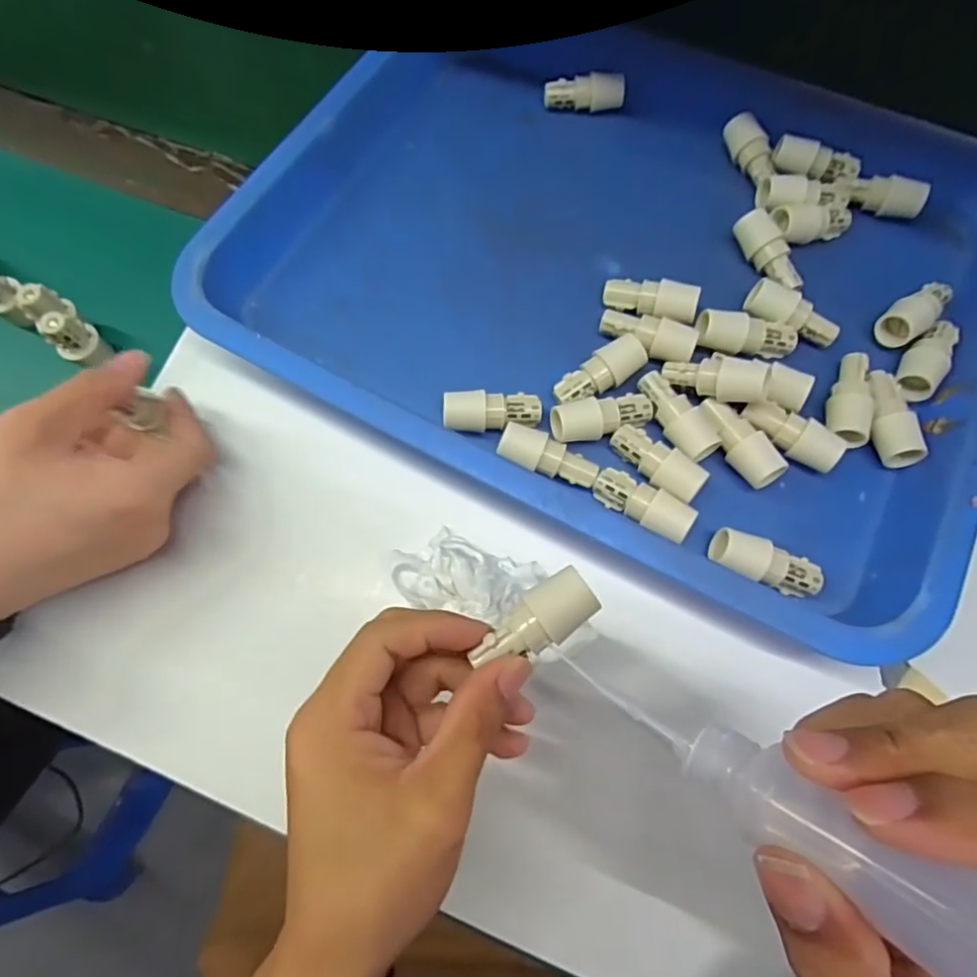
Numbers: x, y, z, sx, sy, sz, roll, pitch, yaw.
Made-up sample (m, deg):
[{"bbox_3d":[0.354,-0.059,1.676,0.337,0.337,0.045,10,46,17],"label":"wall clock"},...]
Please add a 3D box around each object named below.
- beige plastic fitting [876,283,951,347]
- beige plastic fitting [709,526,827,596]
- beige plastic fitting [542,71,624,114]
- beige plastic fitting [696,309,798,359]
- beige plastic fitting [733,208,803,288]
[{"bbox_3d":[0.253,-0.104,0.350,0.054,0.017,0.023,-35,75,-11],"label":"beige plastic fitting"},{"bbox_3d":[0.140,0.039,0.301,0.056,0.024,0.021,16,72,6],"label":"beige plastic fitting"},{"bbox_3d":[0.067,-0.279,0.415,0.054,0.017,0.018,-3,71,-1],"label":"beige plastic fitting"},{"bbox_3d":[0.146,-0.086,0.338,0.056,0.024,0.020,5,72,2],"label":"beige plastic fitting"},{"bbox_3d":[0.171,-0.143,0.362,0.021,0.019,0.054,-22,73,-7],"label":"beige plastic fitting"}]

